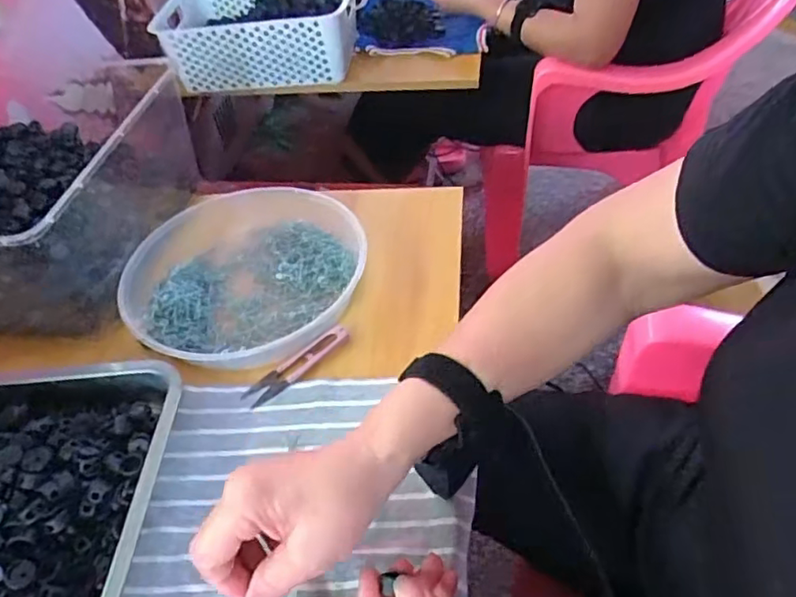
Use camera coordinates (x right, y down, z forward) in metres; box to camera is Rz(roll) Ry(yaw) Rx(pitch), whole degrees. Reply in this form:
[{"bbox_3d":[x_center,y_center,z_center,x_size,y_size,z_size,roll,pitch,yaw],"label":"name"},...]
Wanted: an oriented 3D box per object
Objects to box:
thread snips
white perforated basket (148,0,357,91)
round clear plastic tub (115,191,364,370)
[{"bbox_3d":[-0.085,0.057,0.515,0.101,0.010,0.026,-34,51,-24],"label":"thread snips"},{"bbox_3d":[-0.231,-0.443,0.998,0.329,0.111,0.202,0,46,7],"label":"white perforated basket"},{"bbox_3d":[-0.144,-0.026,0.578,0.219,0.040,0.209,-4,46,4],"label":"round clear plastic tub"}]

